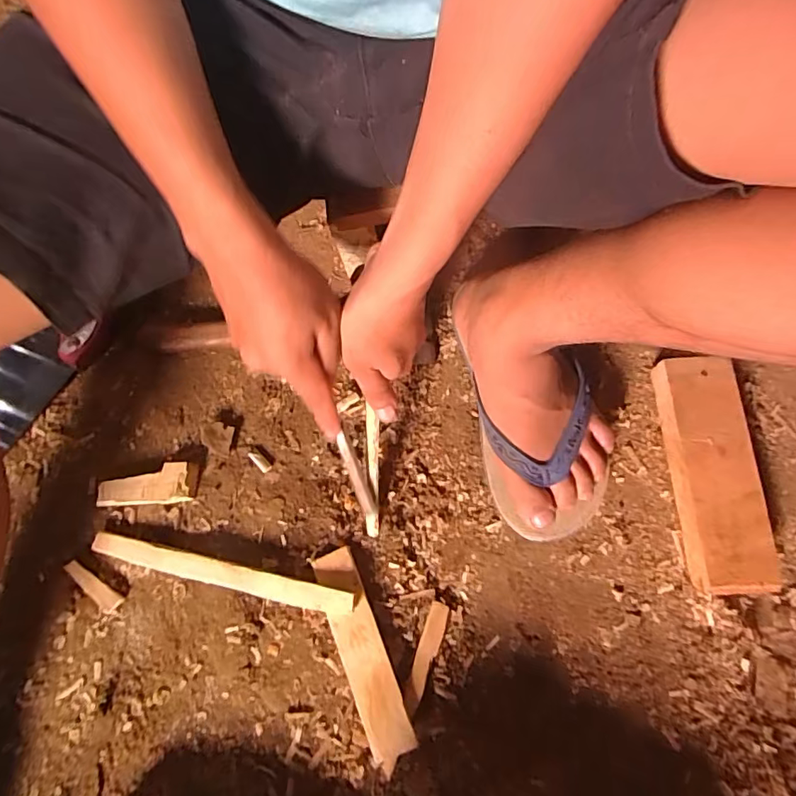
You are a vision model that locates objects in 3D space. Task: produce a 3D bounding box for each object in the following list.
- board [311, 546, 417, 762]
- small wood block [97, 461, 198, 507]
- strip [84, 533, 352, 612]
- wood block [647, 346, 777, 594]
[{"bbox_3d":[-0.030,0.202,0.413,0.038,0.015,0.155,-21,75,-4],"label":"board"},{"bbox_3d":[-0.222,0.077,0.454,0.081,0.016,0.035,-6,74,0],"label":"small wood block"},{"bbox_3d":[-0.148,0.146,0.428,0.226,0.021,0.018,12,75,5],"label":"strip"},{"bbox_3d":[0.263,0.059,0.430,0.059,0.038,0.192,-3,74,1],"label":"wood block"}]

